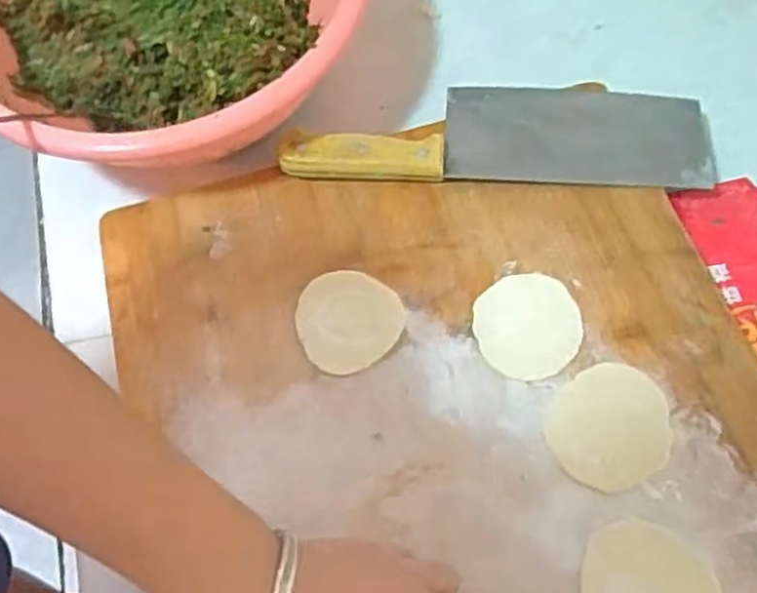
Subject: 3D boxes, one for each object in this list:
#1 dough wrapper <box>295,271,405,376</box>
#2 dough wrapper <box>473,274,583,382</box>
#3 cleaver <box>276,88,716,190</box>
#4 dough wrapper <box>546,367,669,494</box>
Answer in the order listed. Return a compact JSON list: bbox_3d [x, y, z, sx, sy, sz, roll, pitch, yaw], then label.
[{"bbox_3d":[-0.019,0.013,0.463,0.064,0.005,0.063,-1,63,3],"label":"dough wrapper"},{"bbox_3d":[0.090,0.017,0.452,0.062,0.006,0.066,-1,63,3],"label":"dough wrapper"},{"bbox_3d":[0.080,-0.112,0.513,0.281,0.024,0.078,2,63,4],"label":"cleaver"},{"bbox_3d":[0.131,0.073,0.423,0.071,0.004,0.064,-32,65,-13],"label":"dough wrapper"}]

